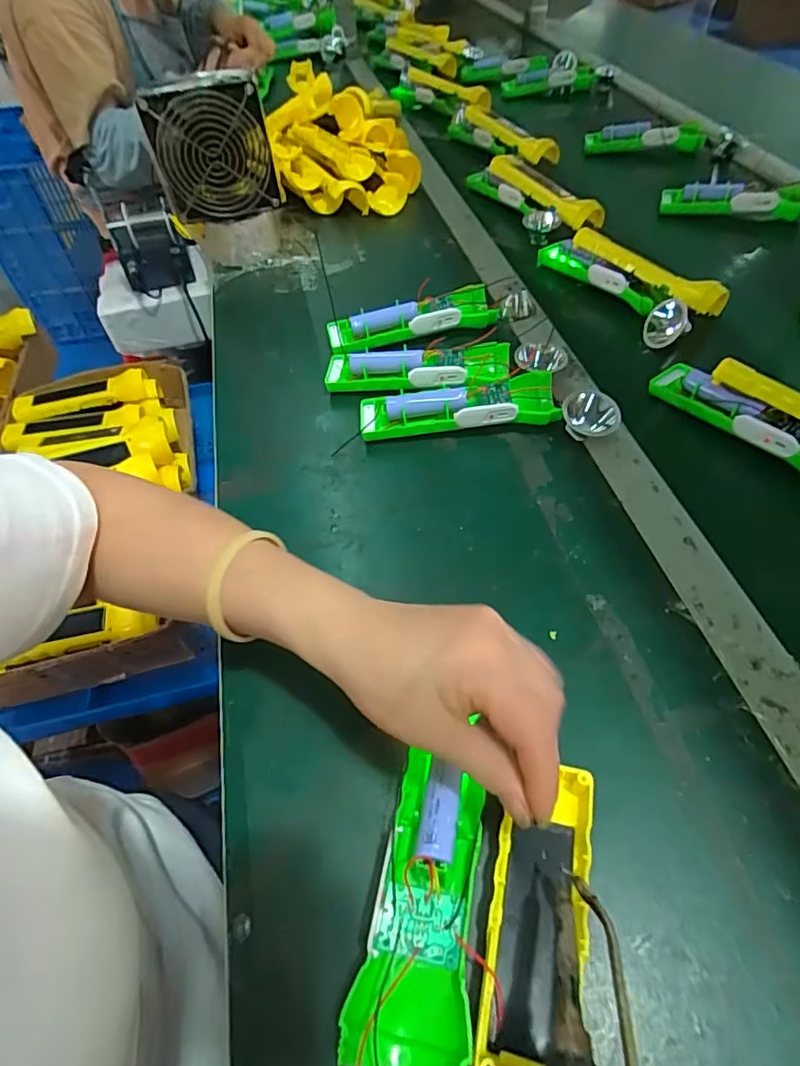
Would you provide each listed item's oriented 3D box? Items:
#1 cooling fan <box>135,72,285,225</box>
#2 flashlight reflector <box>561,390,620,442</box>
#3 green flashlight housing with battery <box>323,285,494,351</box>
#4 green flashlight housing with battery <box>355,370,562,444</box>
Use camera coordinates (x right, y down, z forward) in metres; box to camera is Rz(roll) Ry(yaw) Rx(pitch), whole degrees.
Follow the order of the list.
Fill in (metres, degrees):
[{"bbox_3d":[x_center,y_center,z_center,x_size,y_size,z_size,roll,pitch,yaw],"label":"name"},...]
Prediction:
[{"bbox_3d":[-0.198,-0.405,0.586,0.119,0.119,0.034,-15,53,-4],"label":"cooling fan"},{"bbox_3d":[0.152,-0.092,0.441,0.043,0.035,0.030,14,55,16],"label":"flashlight reflector"},{"bbox_3d":[0.012,-0.206,0.540,0.165,0.033,0.047,-14,52,-5],"label":"green flashlight housing with battery"},{"bbox_3d":[0.047,-0.103,0.461,0.159,0.034,0.043,-5,52,2],"label":"green flashlight housing with battery"}]

